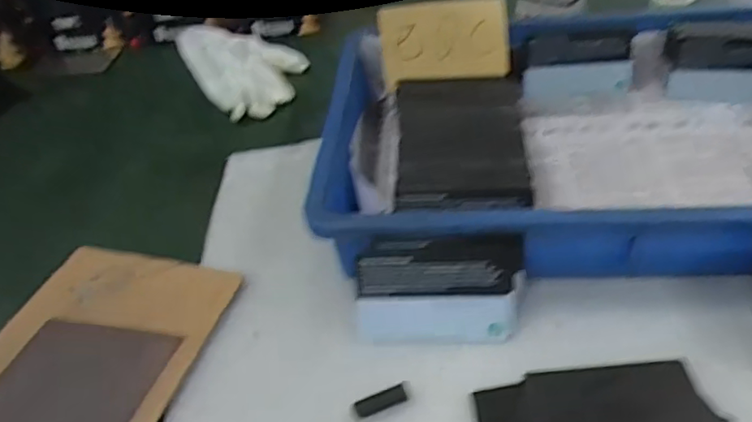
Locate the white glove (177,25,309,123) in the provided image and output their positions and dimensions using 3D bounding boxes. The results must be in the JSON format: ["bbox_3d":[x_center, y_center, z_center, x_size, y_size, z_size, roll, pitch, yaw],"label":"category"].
[{"bbox_3d":[-0.132,-0.154,0.602,0.100,0.023,0.182,-24,46,-17],"label":"white glove"}]

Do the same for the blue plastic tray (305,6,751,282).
[{"bbox_3d":[0.150,-0.058,0.422,0.366,0.061,0.249,-2,44,5],"label":"blue plastic tray"}]

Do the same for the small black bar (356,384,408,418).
[{"bbox_3d":[0.003,0.101,0.316,0.028,0.009,0.008,-19,45,-12],"label":"small black bar"}]

